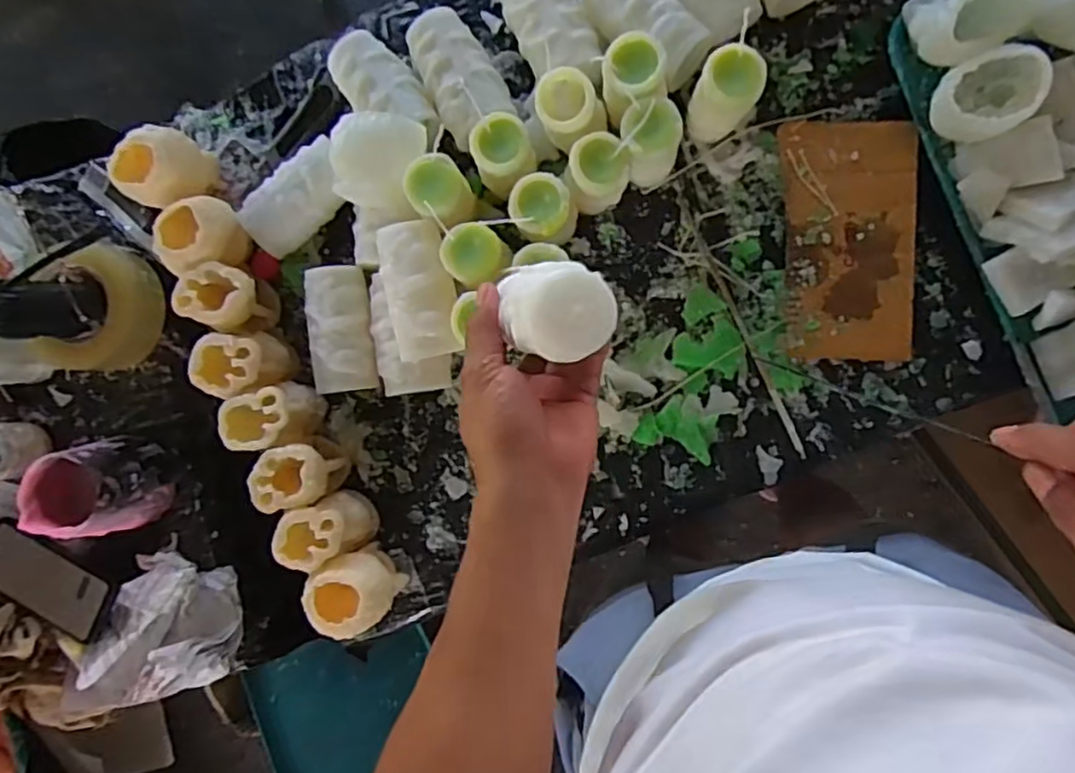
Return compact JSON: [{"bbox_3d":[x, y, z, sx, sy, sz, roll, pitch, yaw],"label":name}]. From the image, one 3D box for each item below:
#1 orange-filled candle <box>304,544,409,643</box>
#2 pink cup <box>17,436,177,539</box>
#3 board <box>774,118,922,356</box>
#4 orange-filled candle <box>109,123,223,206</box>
[{"bbox_3d":[-0.174,0.197,0.661,0.069,0.077,0.073,-31,86,9],"label":"orange-filled candle"},{"bbox_3d":[-0.444,0.103,0.685,0.089,0.102,0.089,0,91,10],"label":"pink cup"},{"bbox_3d":[0.285,-0.134,0.619,0.110,0.016,0.217,0,91,10],"label":"board"},{"bbox_3d":[-0.374,-0.217,0.689,0.075,0.079,0.080,19,94,9],"label":"orange-filled candle"}]

